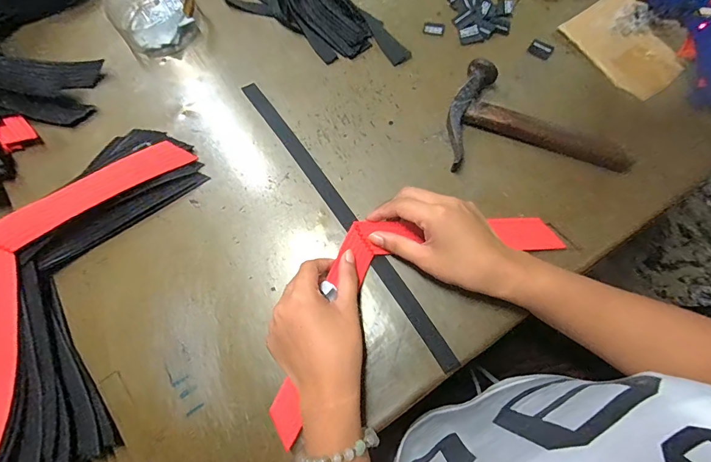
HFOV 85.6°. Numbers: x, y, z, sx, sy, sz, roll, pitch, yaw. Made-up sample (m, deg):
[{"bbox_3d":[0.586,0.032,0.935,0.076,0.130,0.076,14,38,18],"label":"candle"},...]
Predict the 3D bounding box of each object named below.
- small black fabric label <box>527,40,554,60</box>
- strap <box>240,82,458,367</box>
[{"bbox_3d":[0.213,-0.209,0.440,0.025,0.004,0.020,32,77,11],"label":"small black fabric label"},{"bbox_3d":[-0.016,-0.022,0.397,0.018,0.004,0.371,-34,75,-8],"label":"strap"}]

